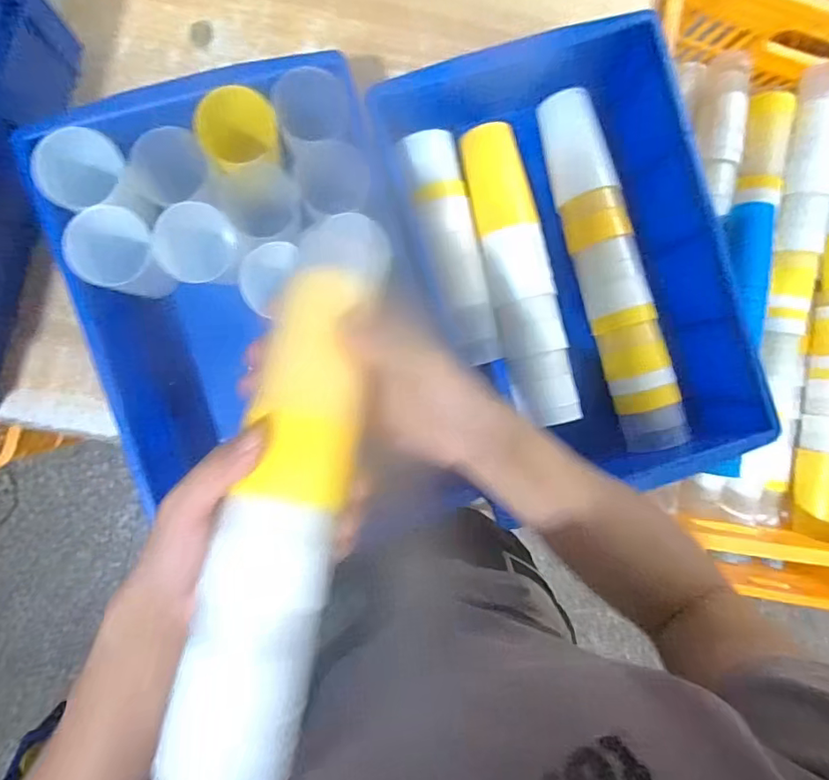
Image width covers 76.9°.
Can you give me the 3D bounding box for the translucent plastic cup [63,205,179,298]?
[{"bbox_3d":[-0.252,-0.114,0.457,0.057,0.089,0.064,-36,95,-6],"label":"translucent plastic cup"}]

